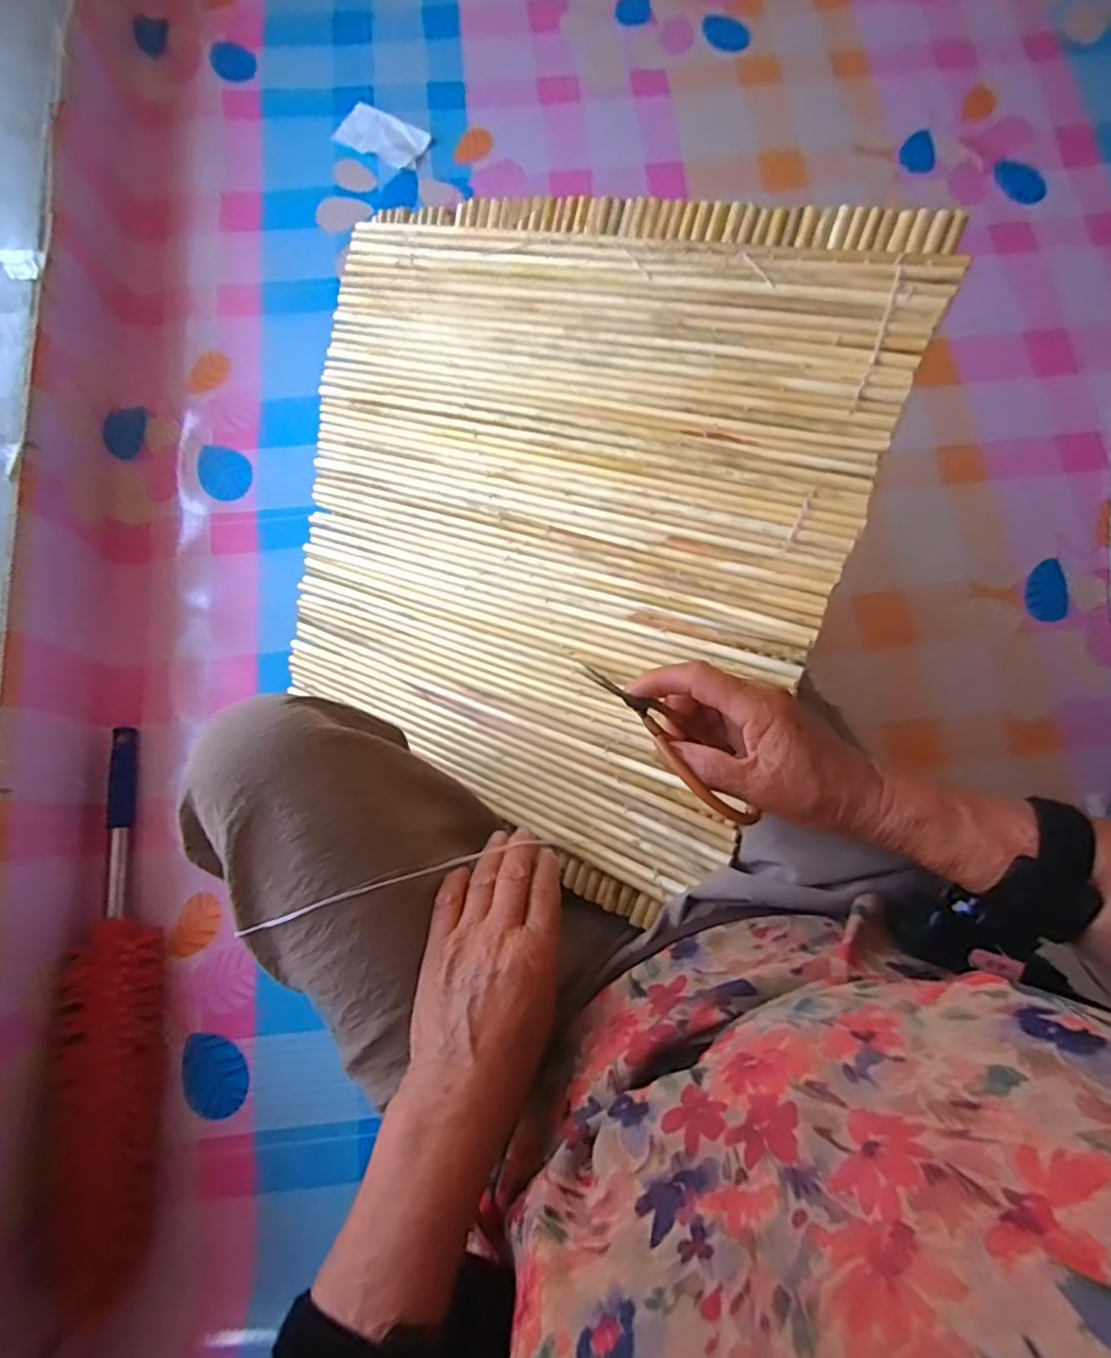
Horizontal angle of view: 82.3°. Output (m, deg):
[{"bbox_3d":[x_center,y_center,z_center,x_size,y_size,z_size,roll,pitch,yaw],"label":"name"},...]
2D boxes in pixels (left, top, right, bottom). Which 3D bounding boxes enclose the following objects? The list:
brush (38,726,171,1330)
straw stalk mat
[{"bbox_3d":[-0.491,0.347,0.714,0.080,0.089,0.591,-4,77,-1],"label":"brush"},{"bbox_3d":[-0.020,-0.117,0.467,0.427,0.023,0.435,21,102,26],"label":"straw stalk mat"}]

